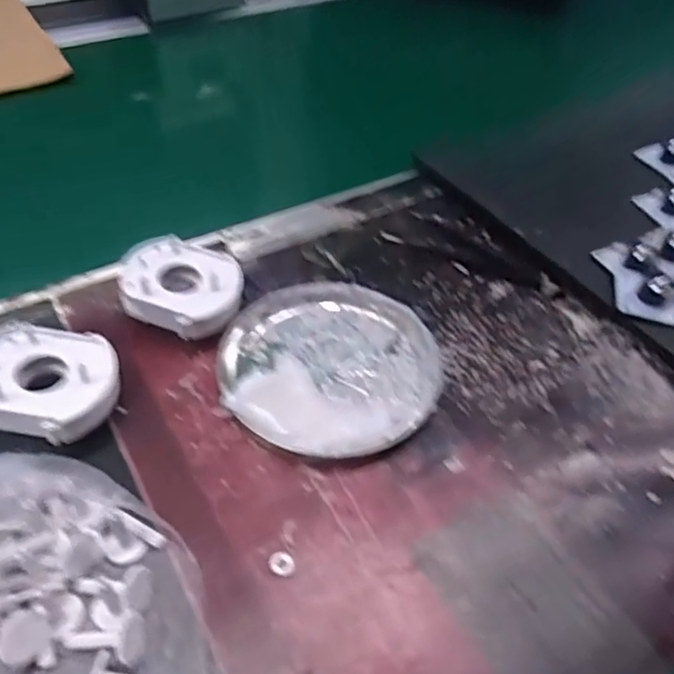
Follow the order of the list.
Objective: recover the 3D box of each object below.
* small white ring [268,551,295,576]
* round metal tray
[{"bbox_3d":[-0.026,0.108,0.299,0.012,0.004,0.012,3,47,-3],"label":"small white ring"},{"bbox_3d":[-0.005,0.012,0.378,0.129,0.024,0.131,1,47,-1],"label":"round metal tray"}]

